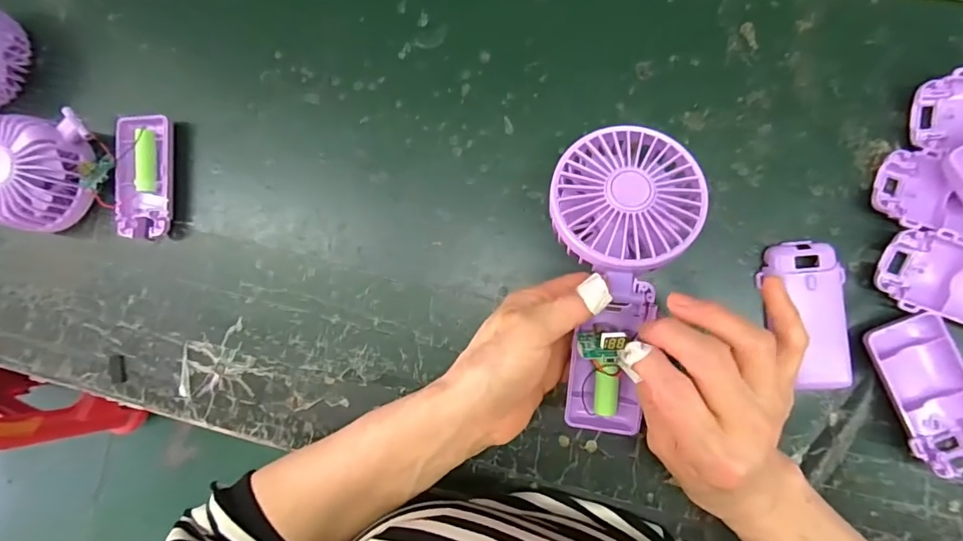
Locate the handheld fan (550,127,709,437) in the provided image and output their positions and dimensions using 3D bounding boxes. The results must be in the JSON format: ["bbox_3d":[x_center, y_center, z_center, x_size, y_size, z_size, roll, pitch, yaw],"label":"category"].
[{"bbox_3d":[0.077,0.008,0.268,0.082,0.048,0.180,6,95,8],"label":"handheld fan"}]

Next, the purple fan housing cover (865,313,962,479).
[{"bbox_3d":[0.274,0.075,0.292,0.047,0.016,0.092,-19,85,6],"label":"purple fan housing cover"}]

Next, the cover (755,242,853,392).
[{"bbox_3d":[0.208,0.028,0.305,0.049,0.016,0.092,2,87,8],"label":"cover"}]

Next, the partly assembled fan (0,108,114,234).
[{"bbox_3d":[-0.343,-0.078,0.370,0.098,0.047,0.081,-41,83,4],"label":"partly assembled fan"}]

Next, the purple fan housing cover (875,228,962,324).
[{"bbox_3d":[0.295,0.007,0.292,0.094,0.019,0.051,17,90,8],"label":"purple fan housing cover"}]

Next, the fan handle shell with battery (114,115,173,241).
[{"bbox_3d":[-0.263,-0.072,0.376,0.042,0.018,0.092,-1,87,8],"label":"fan handle shell with battery"}]

